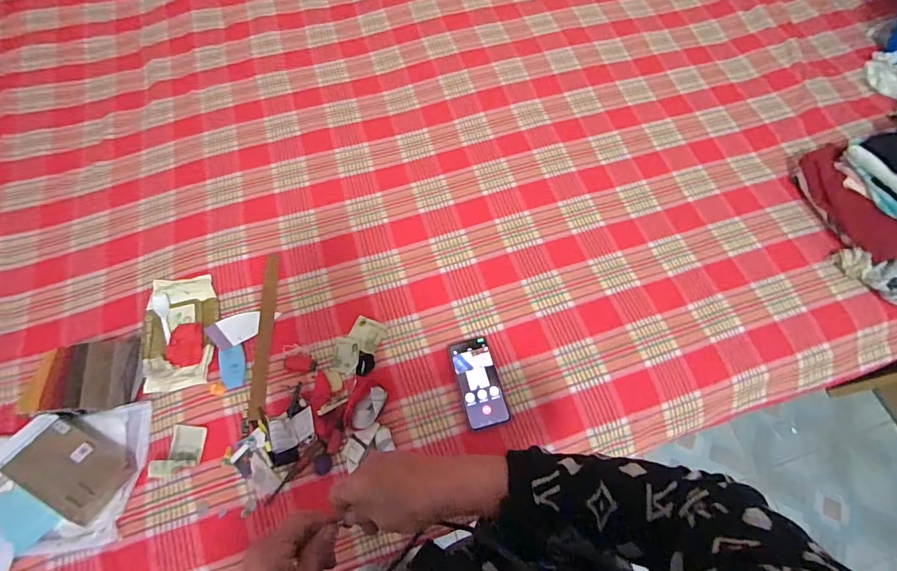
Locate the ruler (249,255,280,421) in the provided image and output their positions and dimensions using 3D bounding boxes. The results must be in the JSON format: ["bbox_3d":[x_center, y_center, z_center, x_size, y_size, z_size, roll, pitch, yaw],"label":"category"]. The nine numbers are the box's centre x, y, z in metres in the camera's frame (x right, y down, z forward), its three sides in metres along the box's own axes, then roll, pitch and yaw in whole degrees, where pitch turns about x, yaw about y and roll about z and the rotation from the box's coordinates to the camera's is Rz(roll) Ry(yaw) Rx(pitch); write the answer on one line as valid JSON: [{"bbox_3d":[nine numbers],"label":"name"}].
[{"bbox_3d":[-0.348,0.087,0.850,0.032,0.008,0.322,-4,65,-3],"label":"ruler"}]

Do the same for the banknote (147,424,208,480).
[{"bbox_3d":[-0.447,0.274,0.744,0.070,0.030,0.084,0,64,-1],"label":"banknote"}]

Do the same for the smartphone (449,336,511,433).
[{"bbox_3d":[0.054,0.171,0.811,0.076,0.007,0.162,-12,65,-7],"label":"smartphone"}]

